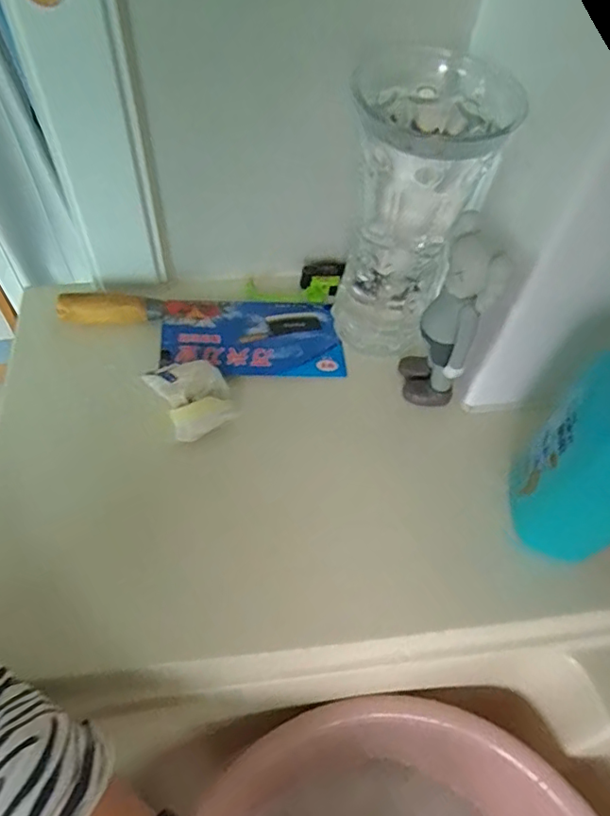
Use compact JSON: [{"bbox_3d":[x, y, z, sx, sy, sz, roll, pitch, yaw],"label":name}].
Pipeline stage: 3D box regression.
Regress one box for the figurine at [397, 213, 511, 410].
[{"bbox_3d":[0.122,-0.072,0.473,0.054,0.174,0.062,20,57,9],"label":"figurine"}]

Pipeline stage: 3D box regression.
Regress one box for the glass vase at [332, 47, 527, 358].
[{"bbox_3d":[0.086,-0.164,0.492,0.105,0.231,0.118,5,56,-1],"label":"glass vase"}]

